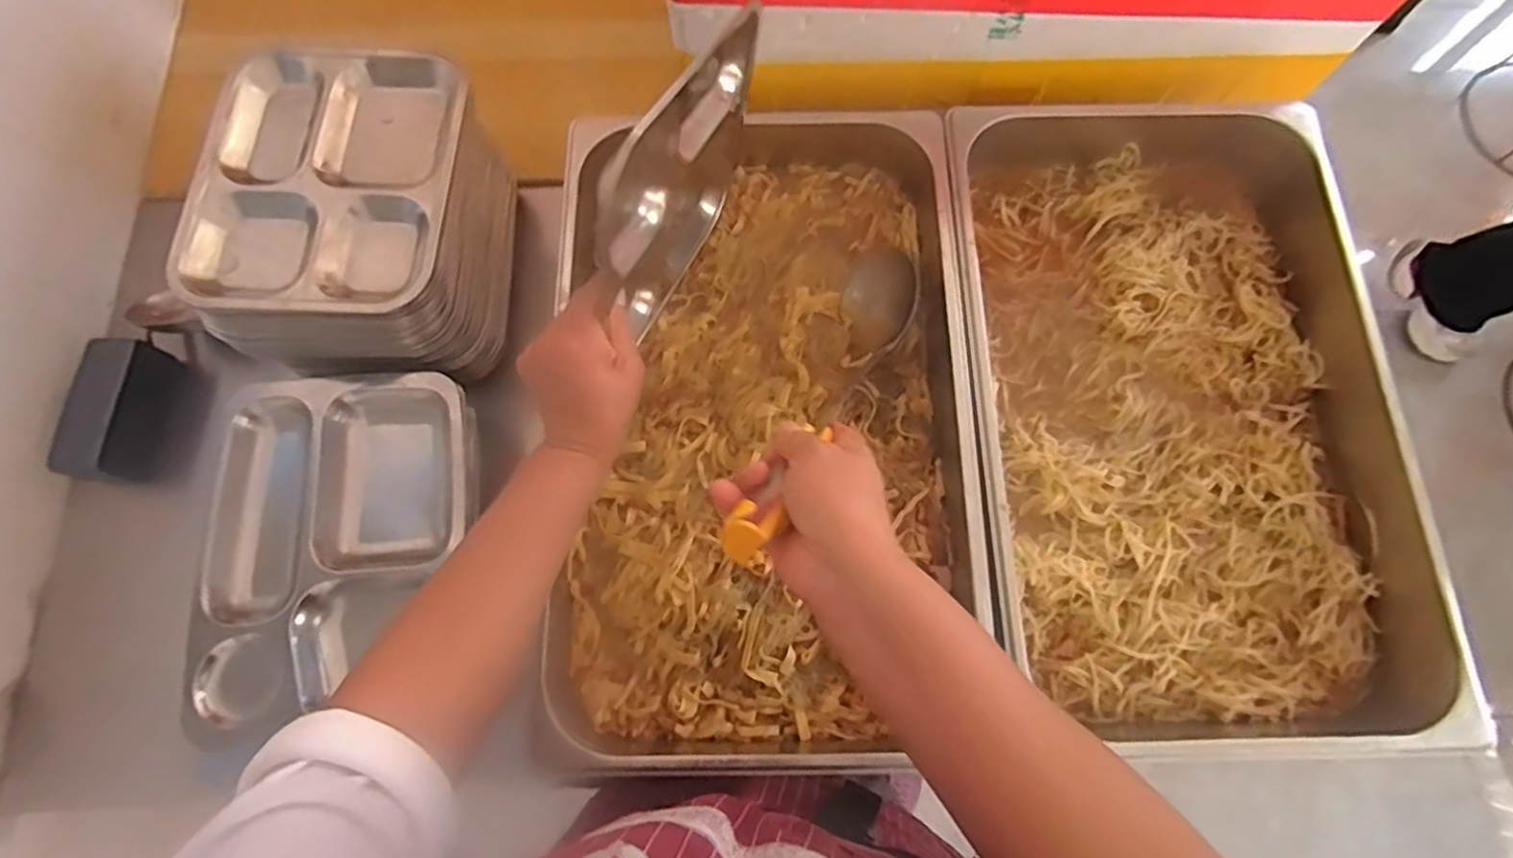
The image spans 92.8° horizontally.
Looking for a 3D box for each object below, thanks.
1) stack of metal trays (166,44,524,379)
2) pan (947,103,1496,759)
[{"bbox_3d":[-0.353,-0.185,0.645,0.212,0.126,0.260,-1,74,0],"label":"stack of metal trays"},{"bbox_3d":[0.345,-0.033,0.592,0.345,0.079,0.544,-2,74,0],"label":"pan"}]

